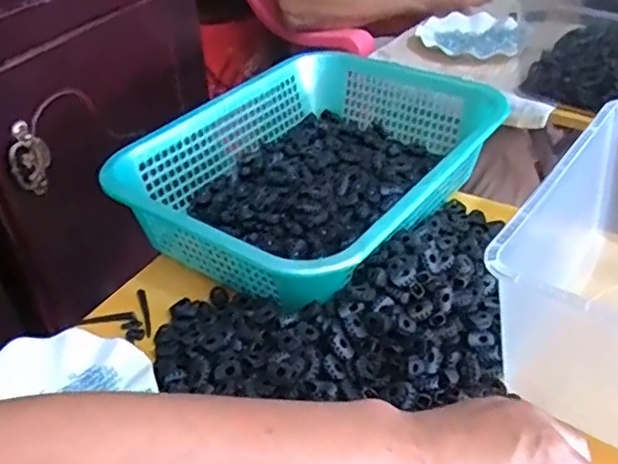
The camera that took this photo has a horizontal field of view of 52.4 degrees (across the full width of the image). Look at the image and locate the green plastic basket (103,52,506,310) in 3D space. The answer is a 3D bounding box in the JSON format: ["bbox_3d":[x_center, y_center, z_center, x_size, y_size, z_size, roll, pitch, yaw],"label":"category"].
[{"bbox_3d":[0.019,-0.080,0.695,0.293,0.086,0.388,23,45,29],"label":"green plastic basket"}]

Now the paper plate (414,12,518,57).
[{"bbox_3d":[0.267,-0.339,1.058,0.157,0.027,0.178,7,40,13],"label":"paper plate"}]

